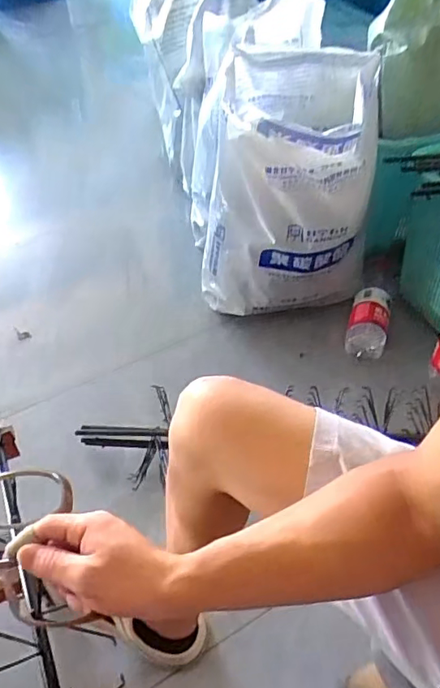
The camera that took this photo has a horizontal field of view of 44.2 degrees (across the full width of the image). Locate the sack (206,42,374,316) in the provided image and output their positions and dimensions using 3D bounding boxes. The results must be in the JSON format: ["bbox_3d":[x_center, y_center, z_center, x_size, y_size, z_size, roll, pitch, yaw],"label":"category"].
[{"bbox_3d":[0.155,-0.334,1.148,0.325,0.440,0.417,12,48,13],"label":"sack"}]

